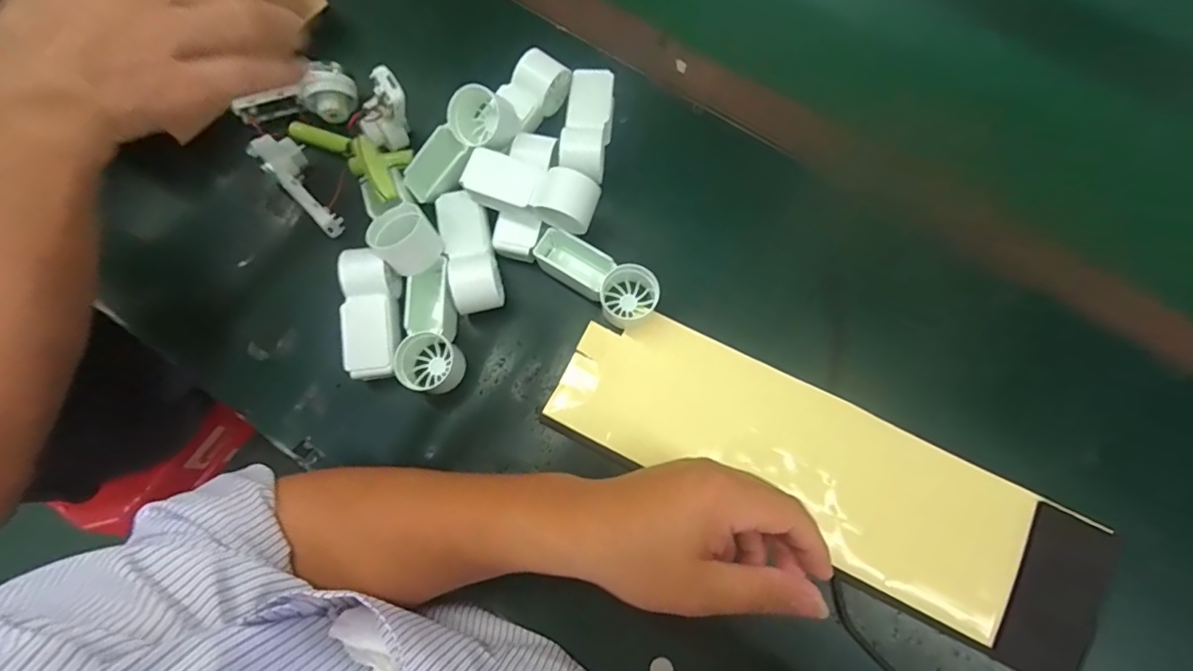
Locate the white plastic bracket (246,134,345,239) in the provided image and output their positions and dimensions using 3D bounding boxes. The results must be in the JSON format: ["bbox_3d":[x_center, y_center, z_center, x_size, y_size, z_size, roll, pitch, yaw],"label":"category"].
[{"bbox_3d":[-0.218,-0.112,0.395,0.029,0.034,0.083,-40,79,-9],"label":"white plastic bracket"}]

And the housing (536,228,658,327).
[{"bbox_3d":[-0.001,-0.042,0.380,0.092,0.030,0.038,29,78,7],"label":"housing"}]

